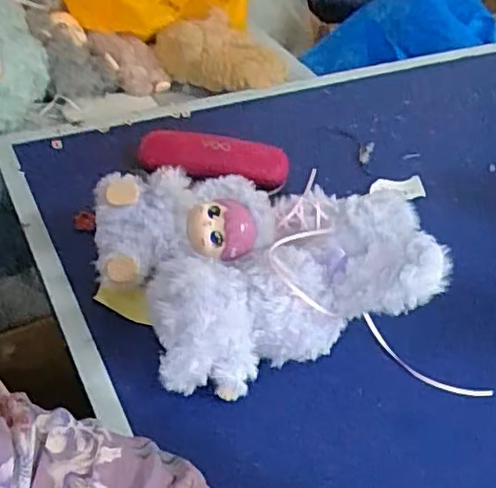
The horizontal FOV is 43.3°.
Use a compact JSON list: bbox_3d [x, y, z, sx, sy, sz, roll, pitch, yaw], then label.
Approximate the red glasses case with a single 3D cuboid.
[{"bbox_3d":[-0.036,-0.090,0.648,0.156,0.042,0.046,8,44,0],"label":"red glasses case"}]

